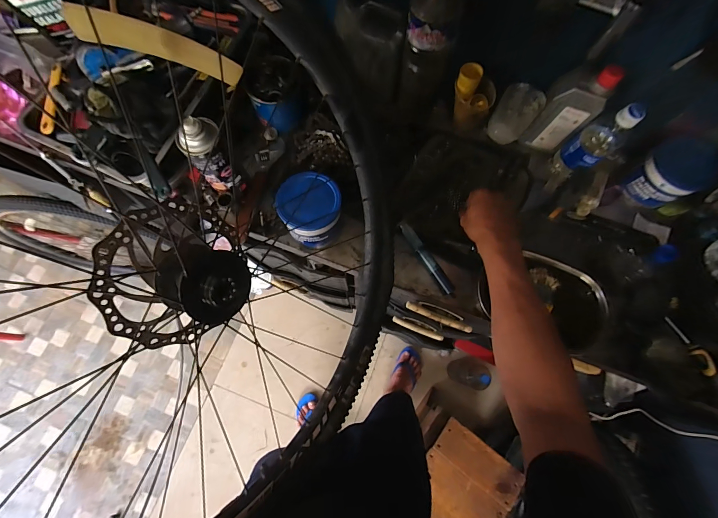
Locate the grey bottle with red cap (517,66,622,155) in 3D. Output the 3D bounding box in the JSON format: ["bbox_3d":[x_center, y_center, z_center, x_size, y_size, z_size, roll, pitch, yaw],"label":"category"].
[{"bbox_3d":[0.360,-0.260,0.553,0.079,0.167,0.049,18,75,4],"label":"grey bottle with red cap"}]

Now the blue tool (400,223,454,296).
[{"bbox_3d":[0.121,-0.002,0.565,0.021,0.014,0.146,-31,77,-9],"label":"blue tool"}]

